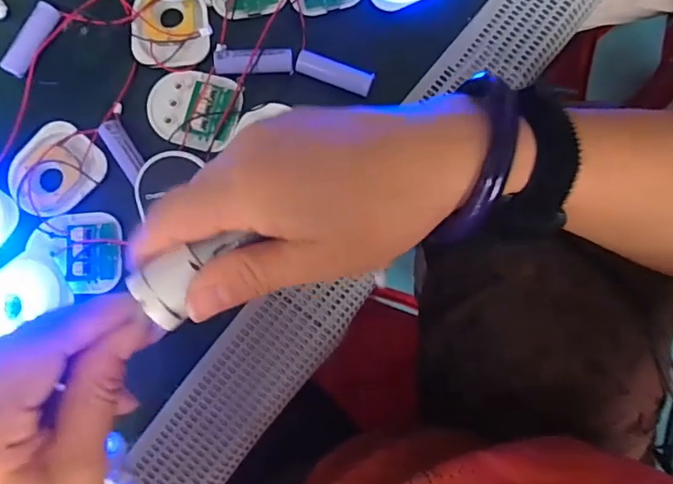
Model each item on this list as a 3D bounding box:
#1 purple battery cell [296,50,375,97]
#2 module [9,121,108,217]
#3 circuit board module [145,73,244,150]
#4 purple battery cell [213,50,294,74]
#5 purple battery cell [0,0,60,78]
[{"bbox_3d":[-0.001,-0.108,0.341,0.049,0.012,0.015,20,83,3],"label":"purple battery cell"},{"bbox_3d":[-0.176,-0.046,0.328,0.058,0.004,0.050,-44,85,-5],"label":"module"},{"bbox_3d":[-0.091,-0.085,0.331,0.059,0.010,0.050,19,83,3],"label":"circuit board module"},{"bbox_3d":[-0.053,-0.115,0.337,0.049,0.011,0.015,-3,83,0],"label":"purple battery cell"},{"bbox_3d":[-0.196,-0.130,0.337,0.014,0.014,0.051,27,84,3],"label":"purple battery cell"}]

